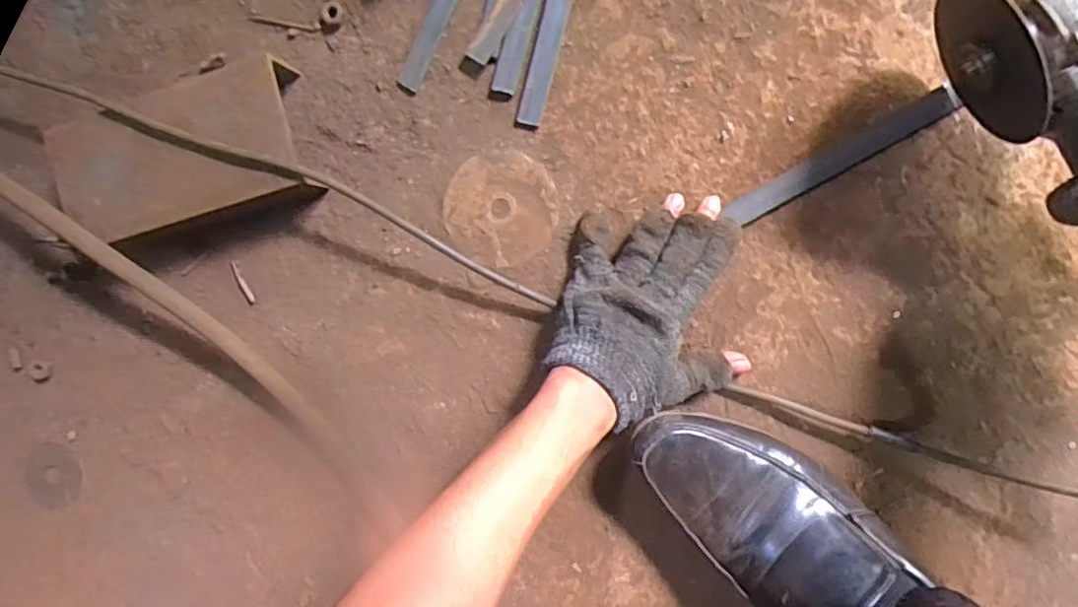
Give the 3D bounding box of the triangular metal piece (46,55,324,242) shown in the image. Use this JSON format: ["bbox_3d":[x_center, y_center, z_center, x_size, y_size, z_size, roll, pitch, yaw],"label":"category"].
[{"bbox_3d":[-0.297,-0.120,0.482,0.222,0.050,0.108,-11,94,7],"label":"triangular metal piece"}]

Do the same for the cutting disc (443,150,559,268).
[{"bbox_3d":[-0.031,-0.074,0.469,0.088,0.005,0.087,-7,94,10],"label":"cutting disc"}]

